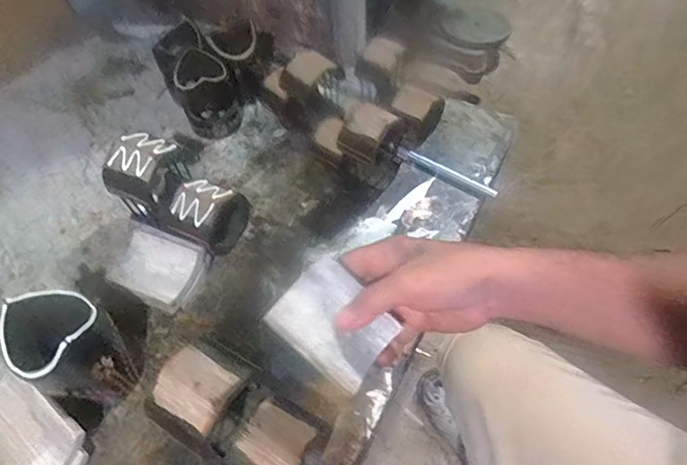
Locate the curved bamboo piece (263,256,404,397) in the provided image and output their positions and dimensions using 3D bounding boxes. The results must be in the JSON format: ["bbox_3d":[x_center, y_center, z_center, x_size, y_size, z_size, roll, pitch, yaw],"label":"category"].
[{"bbox_3d":[-0.007,0.068,0.368,0.083,0.014,0.067,44,59,-2],"label":"curved bamboo piece"}]

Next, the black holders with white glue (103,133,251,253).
[{"bbox_3d":[-0.188,-0.043,0.563,0.149,0.123,0.088,23,60,21],"label":"black holders with white glue"}]

